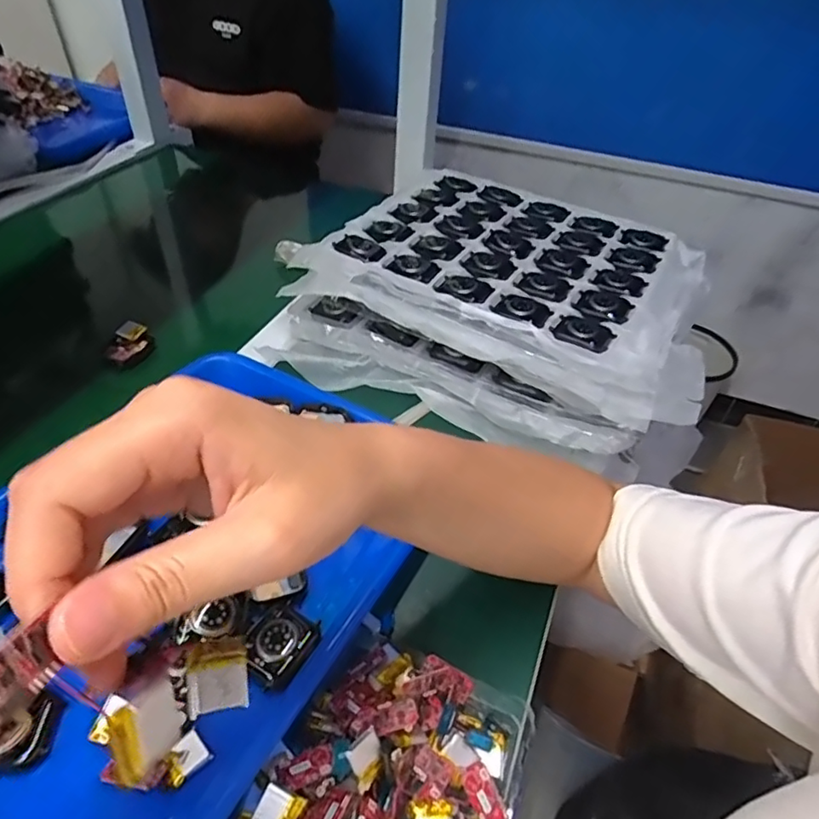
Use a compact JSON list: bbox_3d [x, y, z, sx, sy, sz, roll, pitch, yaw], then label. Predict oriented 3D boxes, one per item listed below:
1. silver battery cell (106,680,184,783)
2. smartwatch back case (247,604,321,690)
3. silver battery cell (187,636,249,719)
[{"bbox_3d":[-0.067,0.082,0.149,0.019,0.004,0.016,-20,82,-60],"label":"silver battery cell"},{"bbox_3d":[-0.072,0.130,0.323,0.033,0.007,0.042,40,49,-2],"label":"smartwatch back case"},{"bbox_3d":[-0.062,0.086,0.187,0.018,0.004,0.022,7,64,-36],"label":"silver battery cell"}]

